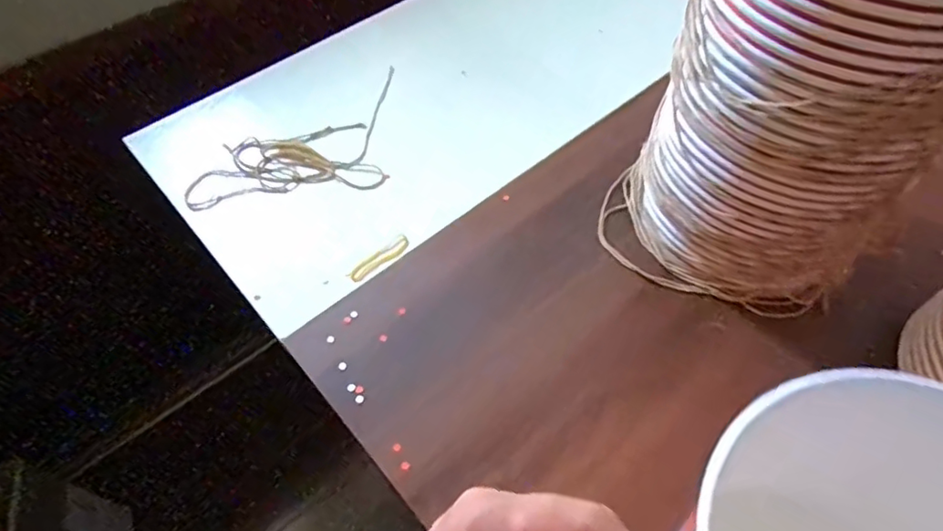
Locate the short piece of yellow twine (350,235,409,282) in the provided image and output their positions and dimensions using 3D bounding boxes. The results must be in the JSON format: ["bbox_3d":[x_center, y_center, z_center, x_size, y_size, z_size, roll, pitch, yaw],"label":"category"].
[{"bbox_3d":[-0.072,-0.006,0.451,0.054,0.006,0.013,-34,60,-19],"label":"short piece of yellow twine"}]

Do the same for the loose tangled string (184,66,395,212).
[{"bbox_3d":[-0.158,-0.115,0.531,0.179,0.025,0.140,-9,55,-4],"label":"loose tangled string"}]

